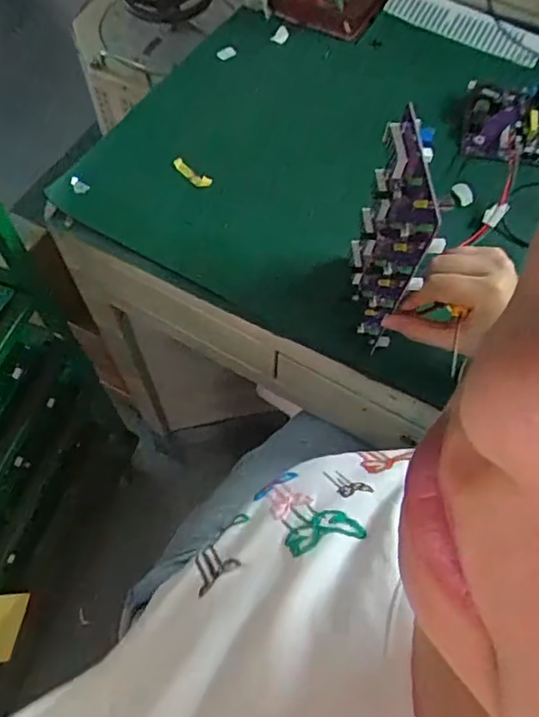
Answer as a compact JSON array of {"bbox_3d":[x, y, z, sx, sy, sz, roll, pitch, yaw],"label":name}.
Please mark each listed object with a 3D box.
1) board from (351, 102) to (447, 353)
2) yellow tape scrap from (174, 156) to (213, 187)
[{"bbox_3d":[0.099,-0.097,0.464,0.030,0.169,0.109,1,62,-1],"label":"board"},{"bbox_3d":[-0.085,-0.202,0.624,0.048,0.017,0.010,33,66,15],"label":"yellow tape scrap"}]

